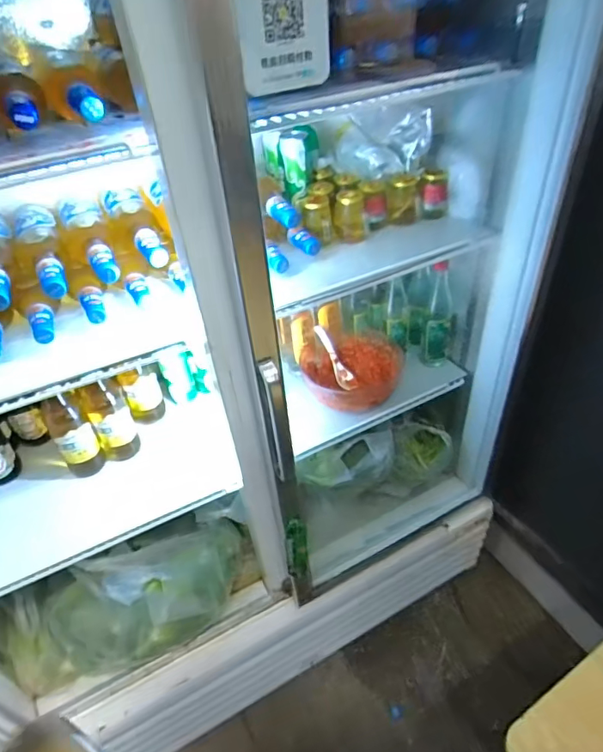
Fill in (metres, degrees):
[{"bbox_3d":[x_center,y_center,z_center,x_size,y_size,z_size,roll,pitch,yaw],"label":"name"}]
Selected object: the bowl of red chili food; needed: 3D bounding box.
[{"bbox_3d":[0.114,-0.001,1.059,0.212,0.092,0.177,-13,40,-8],"label":"bowl of red chili food"}]

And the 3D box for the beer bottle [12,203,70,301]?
[{"bbox_3d":[-0.401,-0.185,0.746,0.072,0.072,0.271,-21,42,-18],"label":"beer bottle"}]

